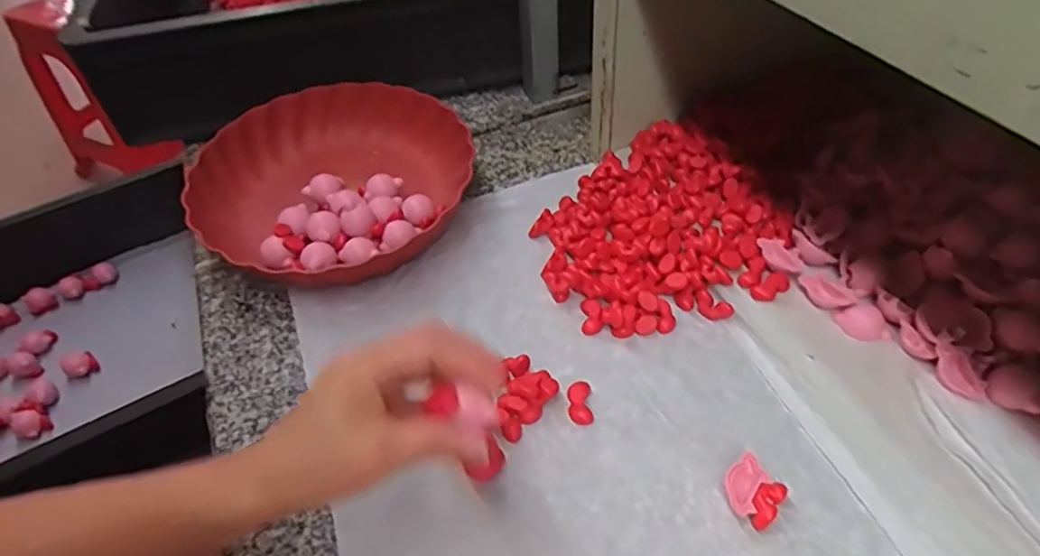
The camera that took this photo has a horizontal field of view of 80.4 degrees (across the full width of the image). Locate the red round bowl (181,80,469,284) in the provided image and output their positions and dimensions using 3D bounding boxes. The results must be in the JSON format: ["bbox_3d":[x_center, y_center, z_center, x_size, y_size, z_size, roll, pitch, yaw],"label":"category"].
[{"bbox_3d":[-0.163,-0.088,0.560,0.237,0.054,0.236,-3,48,3],"label":"red round bowl"}]

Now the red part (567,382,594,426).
[{"bbox_3d":[0.041,0.085,0.419,0.016,0.008,0.031,-5,48,1],"label":"red part"}]

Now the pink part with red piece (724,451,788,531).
[{"bbox_3d":[0.138,0.129,0.367,0.034,0.015,0.034,-37,55,-25],"label":"pink part with red piece"}]

